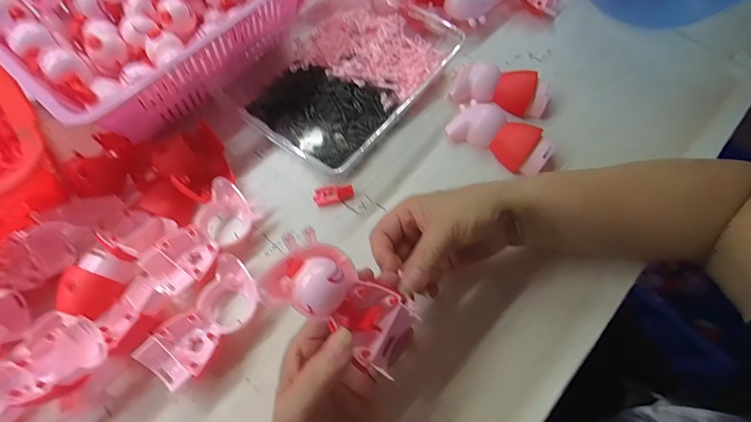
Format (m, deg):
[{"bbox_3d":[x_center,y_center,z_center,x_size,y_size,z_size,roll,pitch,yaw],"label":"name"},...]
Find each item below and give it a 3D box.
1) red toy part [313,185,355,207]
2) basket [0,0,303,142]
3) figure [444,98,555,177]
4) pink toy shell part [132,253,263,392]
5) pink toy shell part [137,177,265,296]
[{"bbox_3d":[-0.041,-0.016,0.362,0.039,0.007,0.018,-11,66,-6],"label":"red toy part"},{"bbox_3d":[-0.224,-0.200,0.378,0.197,0.081,0.260,39,70,15],"label":"basket"},{"bbox_3d":[0.128,-0.076,0.381,0.100,0.028,0.047,33,69,13],"label":"figure"},{"bbox_3d":[-0.137,0.090,0.303,0.048,0.028,0.102,31,69,12],"label":"pink toy shell part"},{"bbox_3d":[-0.152,0.024,0.331,0.051,0.028,0.104,33,69,13],"label":"pink toy shell part"}]

